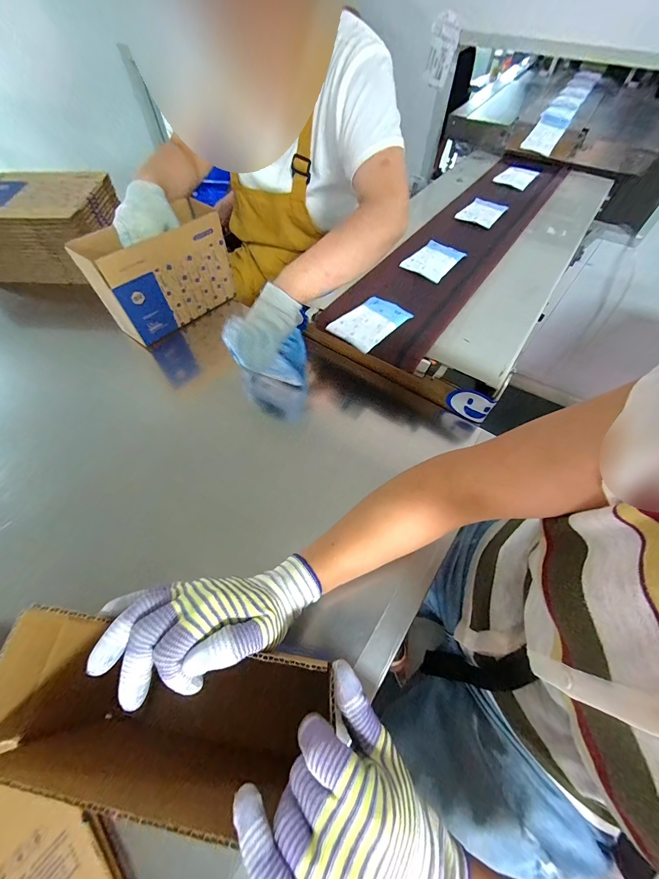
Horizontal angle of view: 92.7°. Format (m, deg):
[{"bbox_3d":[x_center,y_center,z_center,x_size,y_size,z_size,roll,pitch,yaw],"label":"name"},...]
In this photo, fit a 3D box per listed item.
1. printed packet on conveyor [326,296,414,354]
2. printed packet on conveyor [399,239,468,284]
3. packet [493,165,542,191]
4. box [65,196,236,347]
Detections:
[{"bbox_3d":[0.072,-0.201,0.536,0.081,0.013,0.128,40,67,22],"label":"printed packet on conveyor"},{"bbox_3d":[0.217,-0.372,0.647,0.083,0.019,0.126,36,66,20],"label":"printed packet on conveyor"},{"bbox_3d":[0.537,-0.755,0.900,0.090,0.016,0.138,33,65,19],"label":"packet"},{"bbox_3d":[-0.326,-0.329,0.619,0.108,0.160,0.236,35,66,20],"label":"box"}]

